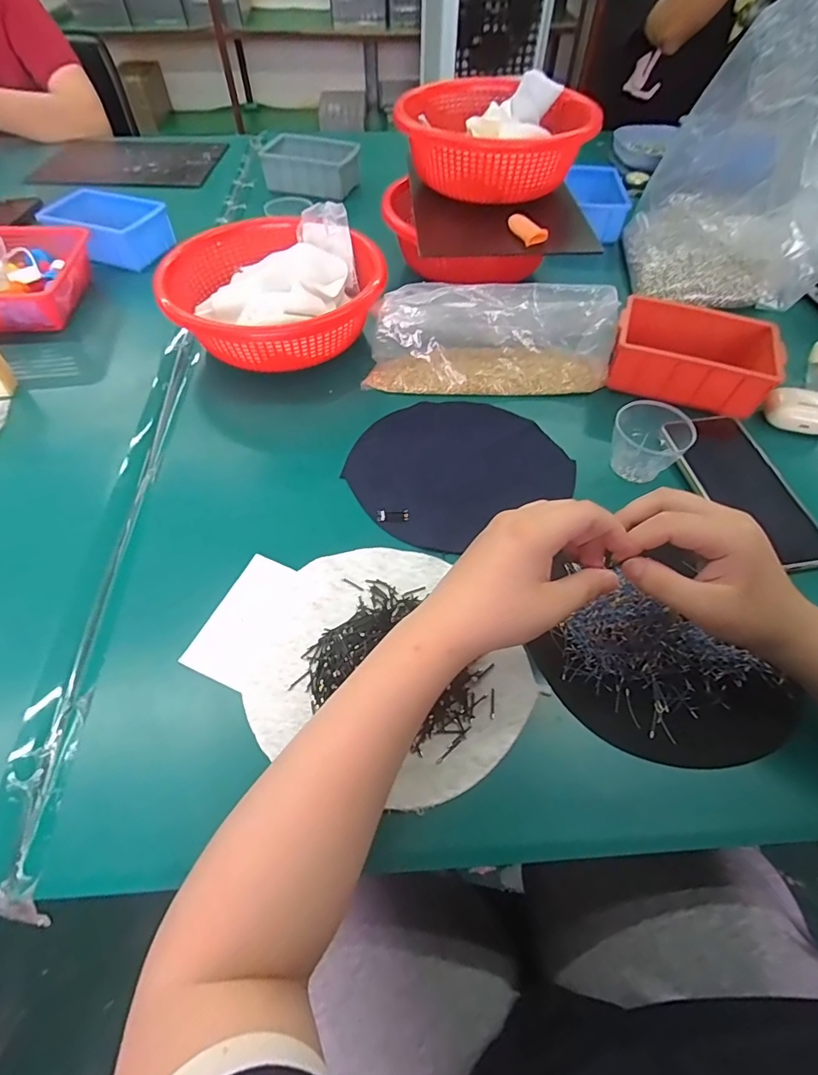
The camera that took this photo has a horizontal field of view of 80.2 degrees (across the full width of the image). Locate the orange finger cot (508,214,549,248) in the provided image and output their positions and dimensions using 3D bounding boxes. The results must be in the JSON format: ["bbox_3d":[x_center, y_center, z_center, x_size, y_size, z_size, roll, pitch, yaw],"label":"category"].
[{"bbox_3d":[0.127,-0.332,0.521,0.019,0.016,0.054,-24,58,-14],"label":"orange finger cot"}]

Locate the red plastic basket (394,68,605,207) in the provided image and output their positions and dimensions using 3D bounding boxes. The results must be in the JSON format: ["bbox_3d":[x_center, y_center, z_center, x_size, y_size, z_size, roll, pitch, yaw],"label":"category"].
[{"bbox_3d":[0.103,-0.461,0.563,0.180,0.074,0.173,-38,63,-22],"label":"red plastic basket"}]

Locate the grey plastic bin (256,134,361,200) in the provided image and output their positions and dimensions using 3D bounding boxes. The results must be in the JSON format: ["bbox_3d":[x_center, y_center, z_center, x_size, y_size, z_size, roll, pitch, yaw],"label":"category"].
[{"bbox_3d":[-0.157,-0.594,0.777,0.152,0.047,0.107,11,56,7],"label":"grey plastic bin"}]

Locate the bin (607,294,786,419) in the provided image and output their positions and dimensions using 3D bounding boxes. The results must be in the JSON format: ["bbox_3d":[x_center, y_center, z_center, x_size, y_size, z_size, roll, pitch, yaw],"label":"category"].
[{"bbox_3d":[0.284,-0.185,0.492,0.144,0.054,0.105,19,58,12],"label":"bin"}]

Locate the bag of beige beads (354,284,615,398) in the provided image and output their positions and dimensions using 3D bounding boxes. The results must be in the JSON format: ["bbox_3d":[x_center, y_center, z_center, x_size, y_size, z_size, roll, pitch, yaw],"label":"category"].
[{"bbox_3d":[0.085,-0.204,0.496,0.246,0.069,0.088,3,56,2],"label":"bag of beige beads"}]

